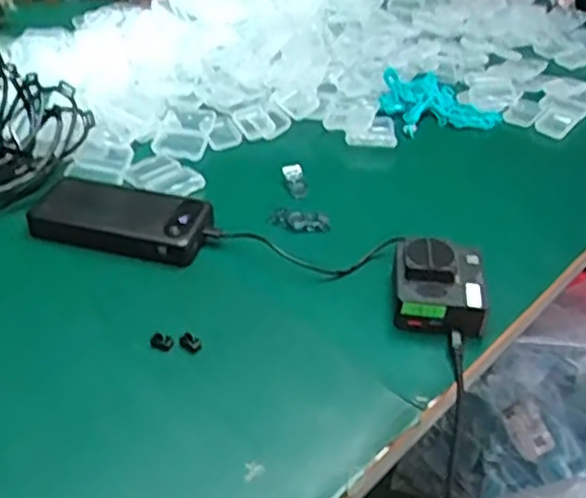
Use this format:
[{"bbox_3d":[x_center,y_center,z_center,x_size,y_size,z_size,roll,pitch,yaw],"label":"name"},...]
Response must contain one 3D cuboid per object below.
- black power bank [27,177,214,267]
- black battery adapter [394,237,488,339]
[{"bbox_3d":[-0.155,-0.029,0.645,0.152,0.023,0.081,14,40,14],"label":"black power bank"},{"bbox_3d":[0.118,0.029,0.574,0.074,0.046,0.071,5,39,4],"label":"black battery adapter"}]

